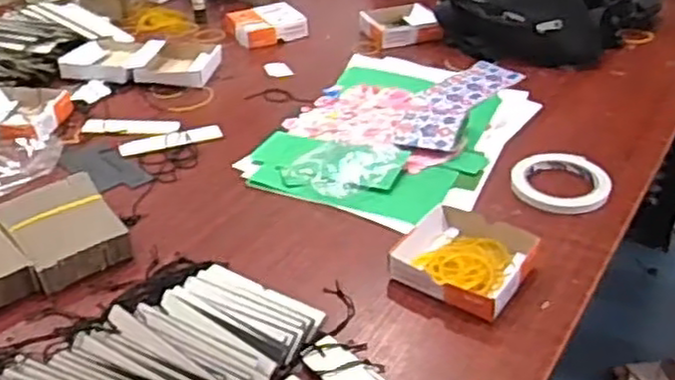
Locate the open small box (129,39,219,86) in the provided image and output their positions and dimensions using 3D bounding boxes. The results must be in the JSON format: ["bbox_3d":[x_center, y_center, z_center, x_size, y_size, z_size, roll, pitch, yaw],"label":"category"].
[{"bbox_3d":[-0.239,-0.196,1.097,0.106,0.033,0.111,3,34,6],"label":"open small box"}]

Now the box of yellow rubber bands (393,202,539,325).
[{"bbox_3d":[0.122,0.064,0.678,0.111,0.029,0.107,21,40,30],"label":"box of yellow rubber bands"}]

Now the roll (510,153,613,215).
[{"bbox_3d":[0.249,-0.012,0.804,0.104,0.015,0.101,5,34,9],"label":"roll"}]

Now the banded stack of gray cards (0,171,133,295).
[{"bbox_3d":[-0.278,0.041,0.727,0.099,0.033,0.129,-22,39,-29],"label":"banded stack of gray cards"}]

